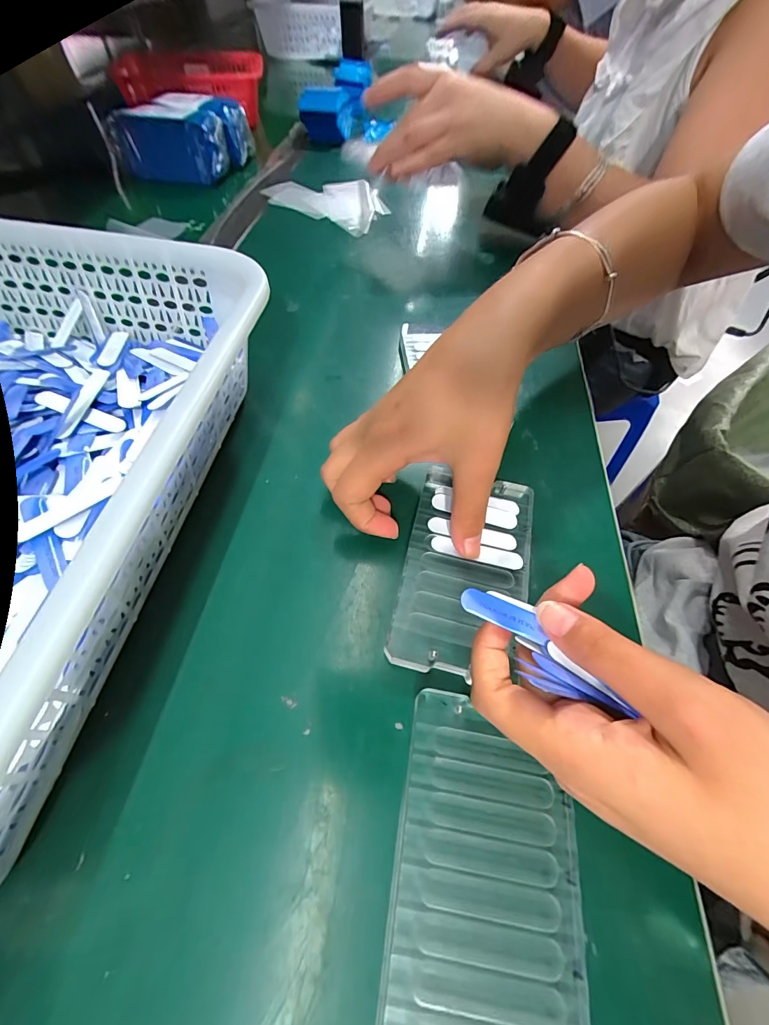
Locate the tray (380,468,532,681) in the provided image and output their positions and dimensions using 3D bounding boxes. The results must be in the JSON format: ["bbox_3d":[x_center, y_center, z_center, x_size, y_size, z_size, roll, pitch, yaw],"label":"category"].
[{"bbox_3d":[0.047,0.027,0.221,0.067,0.008,0.124,14,58,5],"label":"tray"}]

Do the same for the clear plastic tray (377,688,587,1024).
[{"bbox_3d":[0.038,0.142,0.152,0.068,0.013,0.122,9,57,2],"label":"clear plastic tray"}]

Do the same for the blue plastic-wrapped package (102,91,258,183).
[{"bbox_3d":[-0.273,-0.513,0.528,0.154,0.059,0.115,8,57,1],"label":"blue plastic-wrapped package"}]

